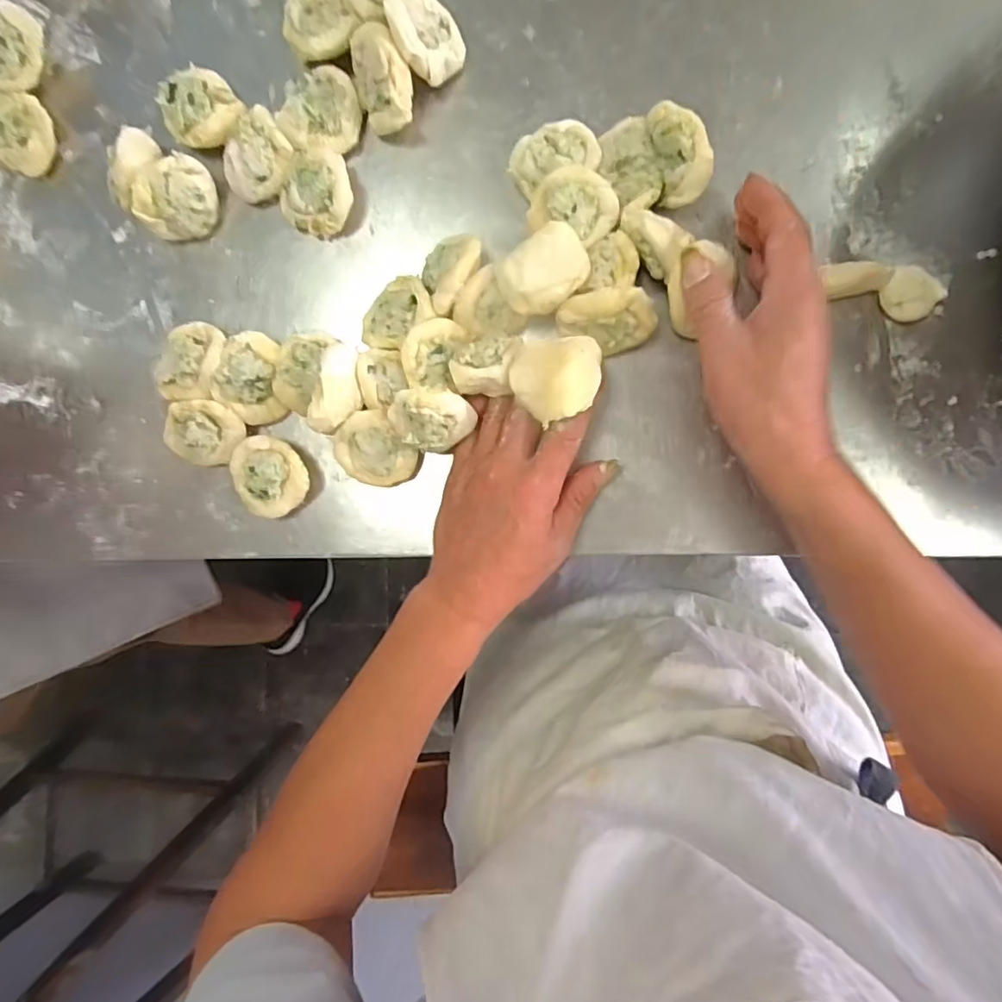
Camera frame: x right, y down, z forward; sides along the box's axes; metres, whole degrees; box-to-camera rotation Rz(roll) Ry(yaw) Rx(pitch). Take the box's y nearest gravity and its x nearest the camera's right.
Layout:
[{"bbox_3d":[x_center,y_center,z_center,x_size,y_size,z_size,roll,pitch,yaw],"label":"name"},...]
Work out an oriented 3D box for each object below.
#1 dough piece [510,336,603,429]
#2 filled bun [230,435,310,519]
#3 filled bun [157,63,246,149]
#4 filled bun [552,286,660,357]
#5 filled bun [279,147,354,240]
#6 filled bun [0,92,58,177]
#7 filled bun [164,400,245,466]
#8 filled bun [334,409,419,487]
[{"bbox_3d":[0.033,-0.074,0.341,0.053,0.029,0.047,-1,97,5],"label":"dough piece"},{"bbox_3d":[-0.164,-0.018,0.404,0.056,0.023,0.050,42,98,-1],"label":"filled bun"},{"bbox_3d":[-0.202,-0.265,0.385,0.048,0.029,0.047,1,97,5],"label":"filled bun"},{"bbox_3d":[0.068,-0.114,0.367,0.060,0.040,0.035,-5,93,6],"label":"filled bun"},{"bbox_3d":[-0.122,-0.207,0.384,0.043,0.033,0.052,38,96,2],"label":"filled bun"},{"bbox_3d":[-0.343,-0.262,0.401,0.051,0.024,0.050,22,98,2],"label":"filled bun"},{"bbox_3d":[-0.211,-0.048,0.405,0.055,0.027,0.045,7,97,4],"label":"filled bun"},{"bbox_3d":[-0.085,-0.036,0.392,0.052,0.021,0.052,-1,114,-3],"label":"filled bun"}]

